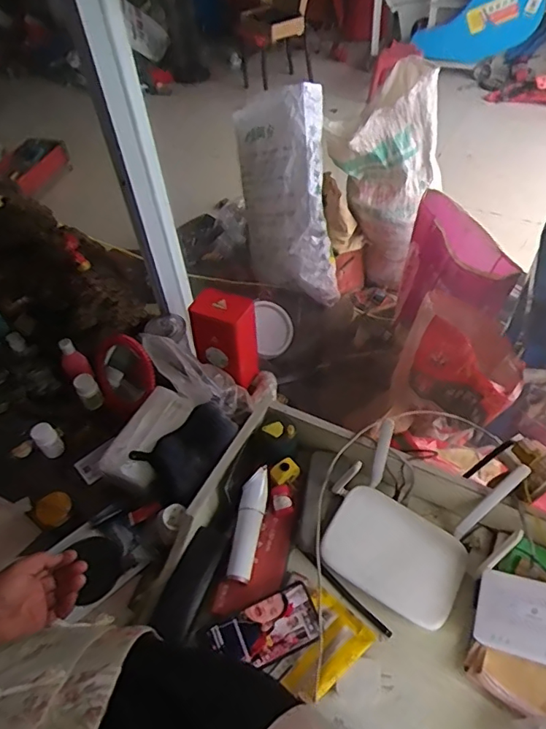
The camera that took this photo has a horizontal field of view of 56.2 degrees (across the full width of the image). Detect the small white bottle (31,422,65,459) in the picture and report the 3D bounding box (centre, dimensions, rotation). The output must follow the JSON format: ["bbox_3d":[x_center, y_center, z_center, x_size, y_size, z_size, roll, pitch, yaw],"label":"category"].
[{"bbox_3d":[-0.403,0.136,0.916,0.038,0.066,0.036,-3,50,4],"label":"small white bottle"}]

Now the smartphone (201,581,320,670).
[{"bbox_3d":[-0.011,0.358,0.684,0.145,0.006,0.074,-25,66,-8],"label":"smartphone"}]

